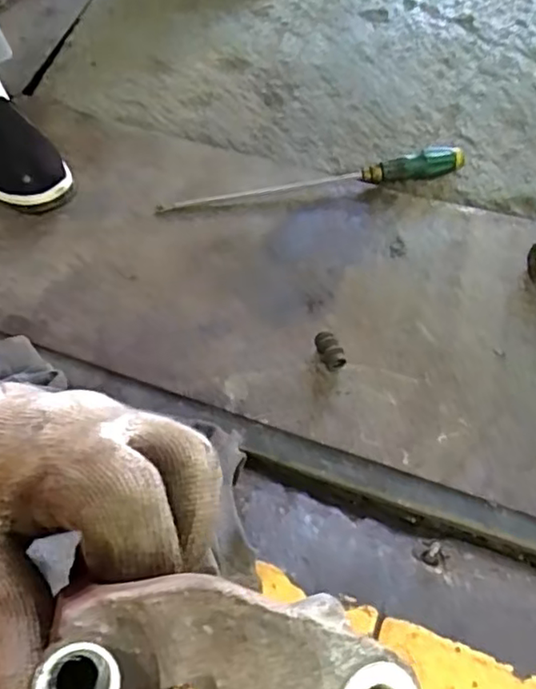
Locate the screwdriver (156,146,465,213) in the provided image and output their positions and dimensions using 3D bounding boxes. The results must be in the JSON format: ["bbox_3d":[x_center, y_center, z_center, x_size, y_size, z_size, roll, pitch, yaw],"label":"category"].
[{"bbox_3d":[0.053,-0.206,0.766,0.378,0.035,0.028,-8,55,0],"label":"screwdriver"}]

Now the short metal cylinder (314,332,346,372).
[{"bbox_3d":[0.063,0.006,0.632,0.022,0.022,0.036,-22,57,-9],"label":"short metal cylinder"}]

